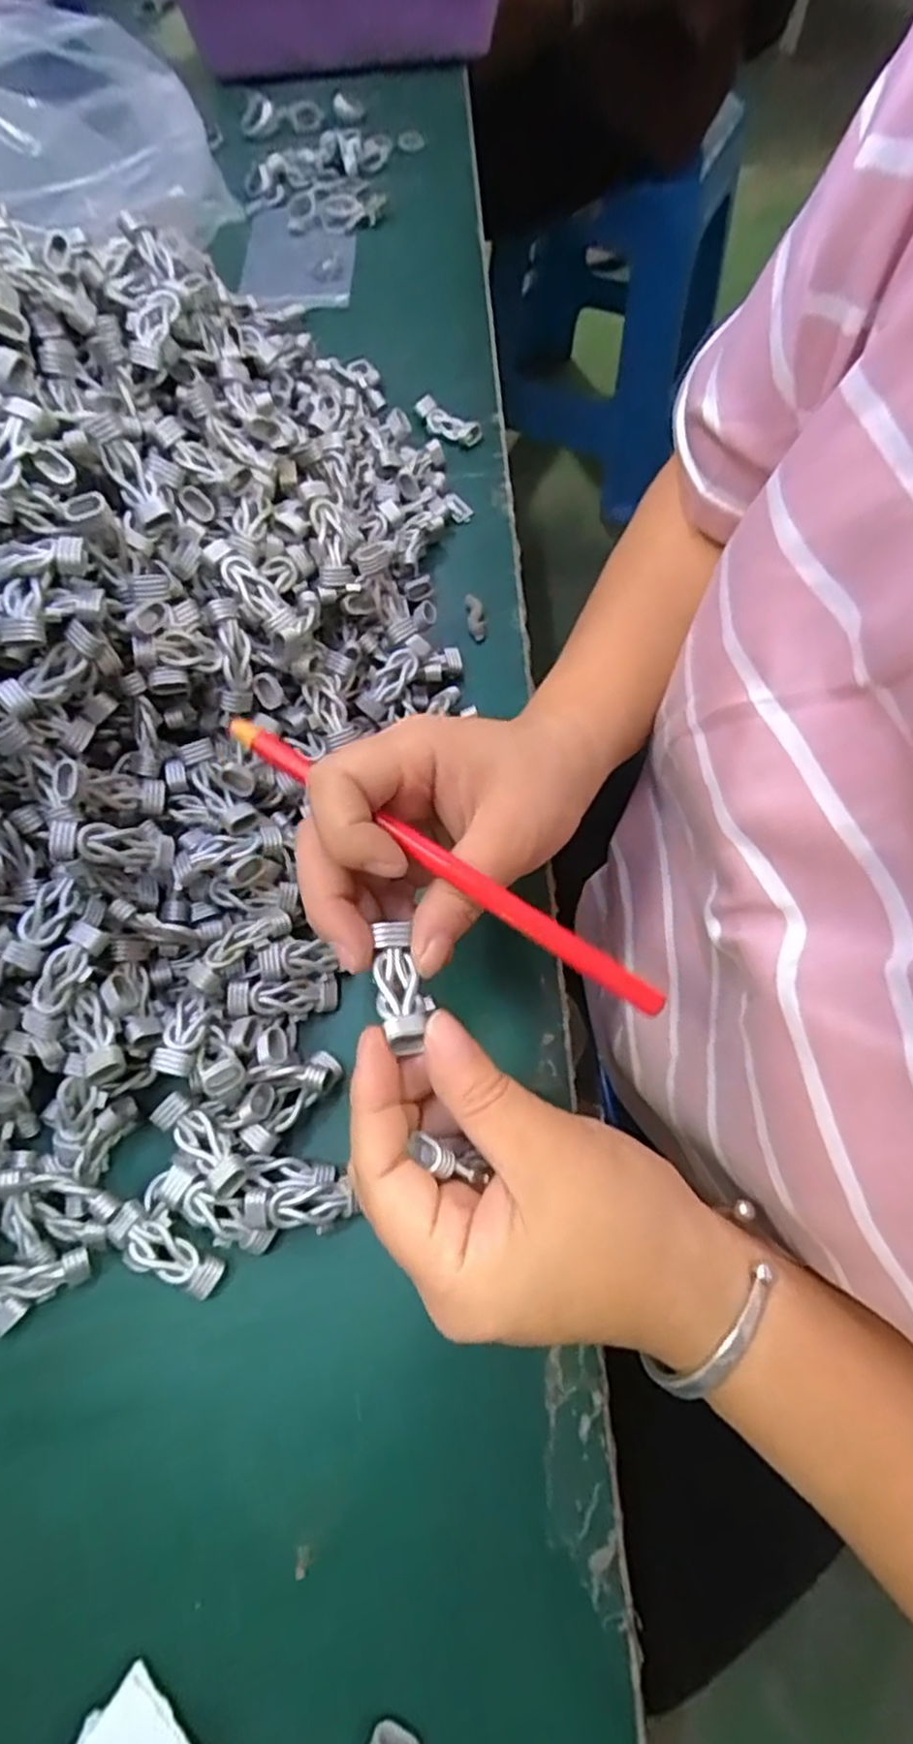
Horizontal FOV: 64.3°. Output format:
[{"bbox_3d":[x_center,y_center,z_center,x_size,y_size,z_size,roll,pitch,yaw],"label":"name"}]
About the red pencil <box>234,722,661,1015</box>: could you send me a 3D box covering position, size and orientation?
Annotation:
[{"bbox_3d":[-0.007,-0.005,0.236,0.167,0.008,0.009,34,73,8],"label":"red pencil"}]

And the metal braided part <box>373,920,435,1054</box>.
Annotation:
[{"bbox_3d":[-0.018,0.037,0.232,0.016,0.011,0.041,-12,56,-3],"label":"metal braided part"}]

